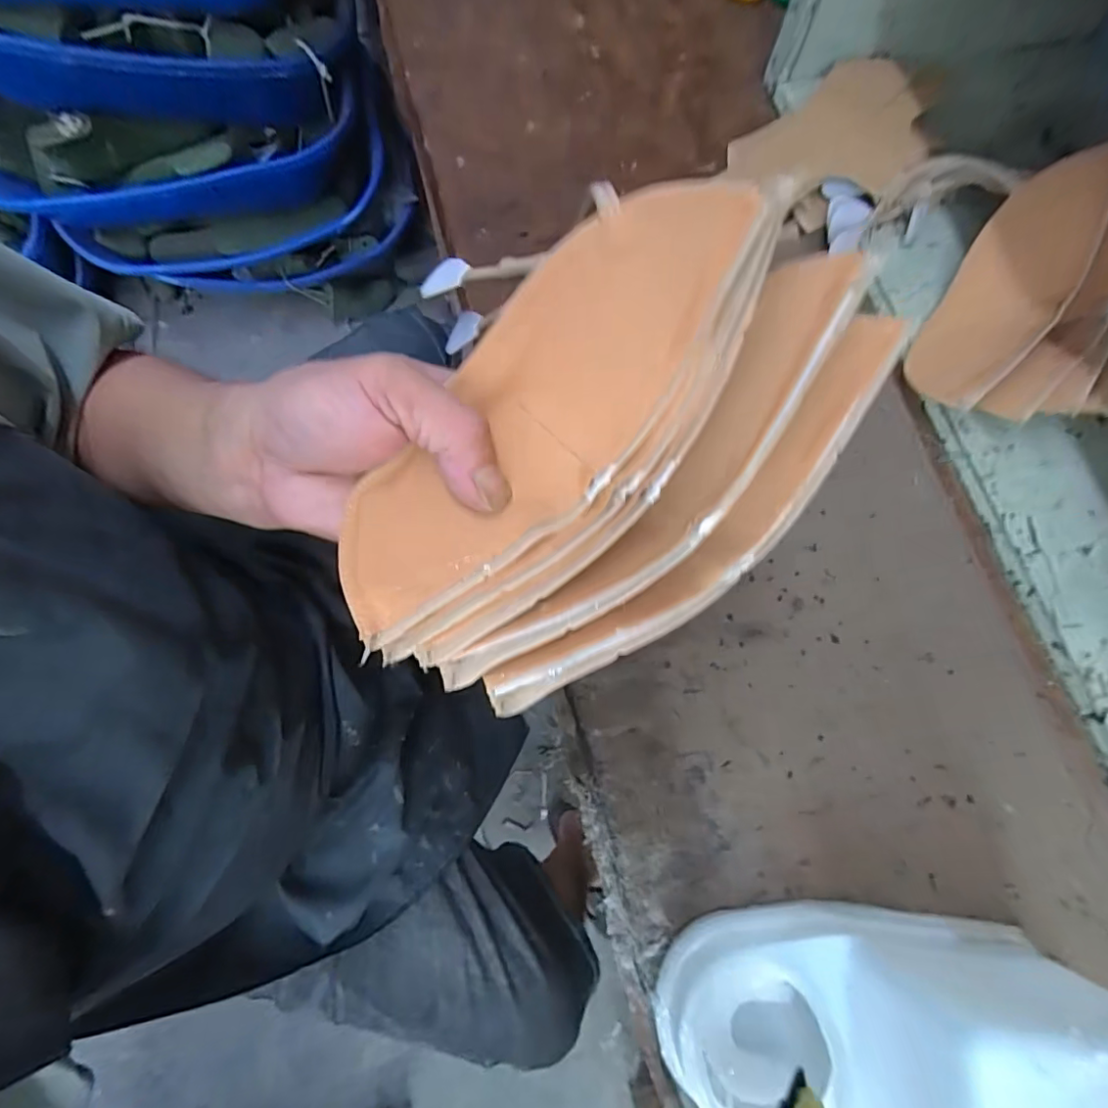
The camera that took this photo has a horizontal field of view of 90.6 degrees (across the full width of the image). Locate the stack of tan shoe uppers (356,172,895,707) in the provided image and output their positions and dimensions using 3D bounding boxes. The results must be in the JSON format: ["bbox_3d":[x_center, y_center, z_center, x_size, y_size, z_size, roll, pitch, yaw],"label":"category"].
[{"bbox_3d":[0.011,-0.032,0.176,0.122,0.063,0.168,35,78,9],"label":"stack of tan shoe uppers"}]

